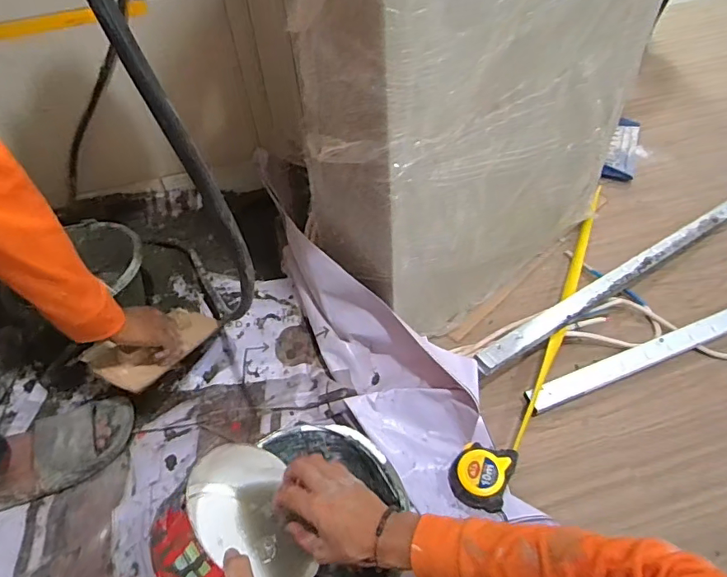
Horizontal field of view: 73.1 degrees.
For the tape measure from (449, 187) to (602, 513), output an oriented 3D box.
[{"bbox_3d":[0.362,0.041,0.966,0.091,0.041,0.828,21,54,21],"label":"tape measure"}]

